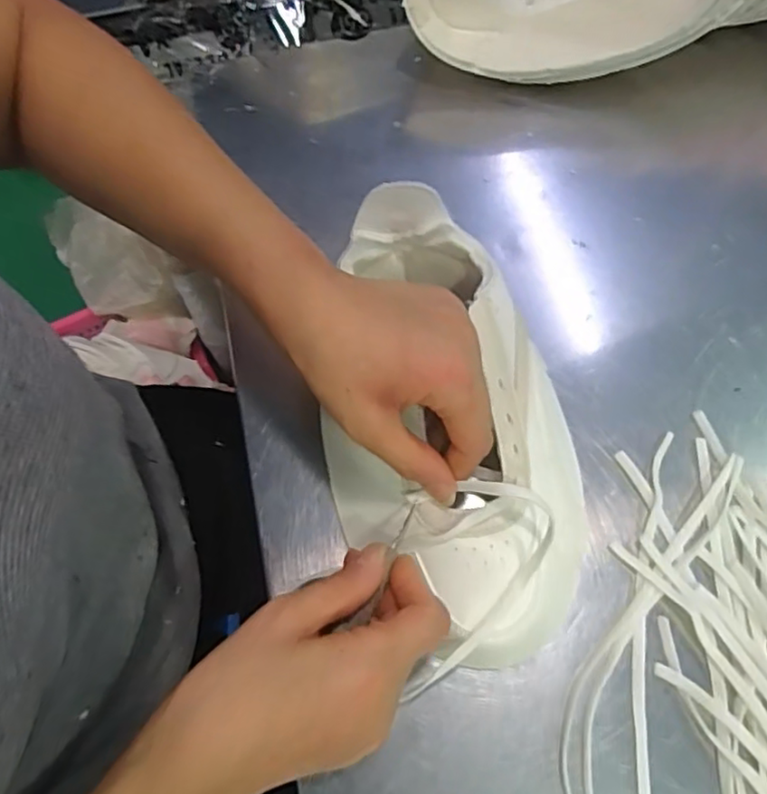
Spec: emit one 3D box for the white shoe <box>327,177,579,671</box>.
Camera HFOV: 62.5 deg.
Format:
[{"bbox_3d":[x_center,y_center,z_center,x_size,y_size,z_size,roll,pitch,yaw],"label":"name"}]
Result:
[{"bbox_3d":[0.036,0.011,0.343,0.134,0.062,0.248,-10,77,-3],"label":"white shoe"}]

